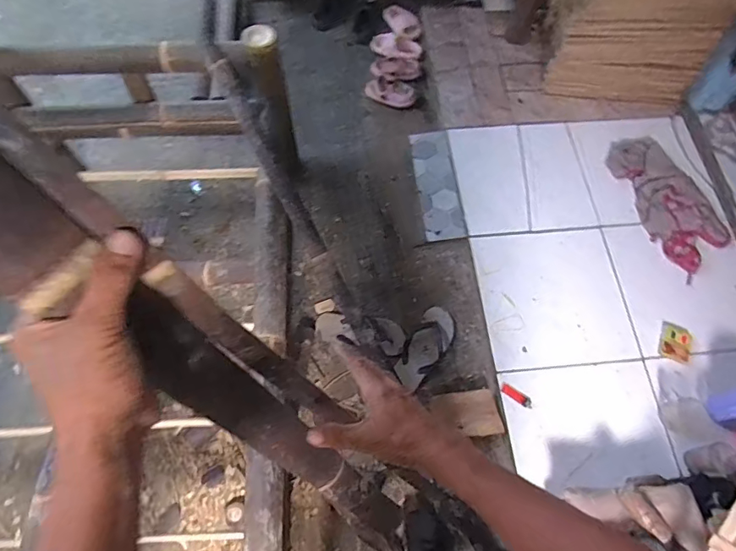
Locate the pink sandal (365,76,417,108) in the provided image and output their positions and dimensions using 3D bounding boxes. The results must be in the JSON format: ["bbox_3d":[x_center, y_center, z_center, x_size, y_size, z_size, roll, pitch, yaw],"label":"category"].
[{"bbox_3d":[0.074,-0.608,1.604,0.177,0.046,0.093,29,67,25],"label":"pink sandal"}]

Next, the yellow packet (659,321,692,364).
[{"bbox_3d":[0.817,0.171,1.281,0.080,0.020,0.107,14,66,3],"label":"yellow packet"}]

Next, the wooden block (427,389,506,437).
[{"bbox_3d":[0.250,0.353,1.230,0.169,0.018,0.113,-8,67,-6],"label":"wooden block"}]

